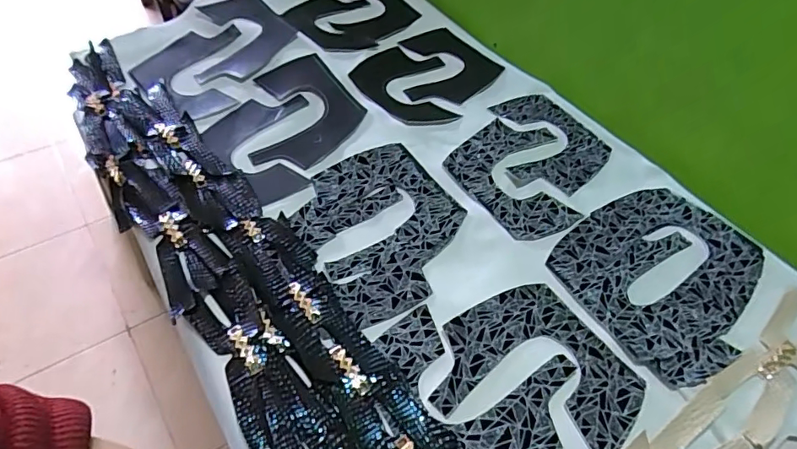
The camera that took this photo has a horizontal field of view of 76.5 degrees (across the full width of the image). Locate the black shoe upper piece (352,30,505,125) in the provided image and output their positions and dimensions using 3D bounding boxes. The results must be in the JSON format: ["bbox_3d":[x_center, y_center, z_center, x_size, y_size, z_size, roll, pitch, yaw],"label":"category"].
[{"bbox_3d":[0.050,-0.239,0.817,0.234,0.023,0.186,-34,64,-29],"label":"black shoe upper piece"}]

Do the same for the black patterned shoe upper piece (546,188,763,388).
[{"bbox_3d":[0.317,0.057,0.594,0.233,0.006,0.208,-27,59,-20],"label":"black patterned shoe upper piece"}]

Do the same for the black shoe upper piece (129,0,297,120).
[{"bbox_3d":[-0.285,-0.290,0.826,0.195,0.032,0.269,29,58,18],"label":"black shoe upper piece"}]

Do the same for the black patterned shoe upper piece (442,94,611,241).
[{"bbox_3d":[0.182,-0.091,0.700,0.178,0.012,0.265,29,54,11],"label":"black patterned shoe upper piece"}]

